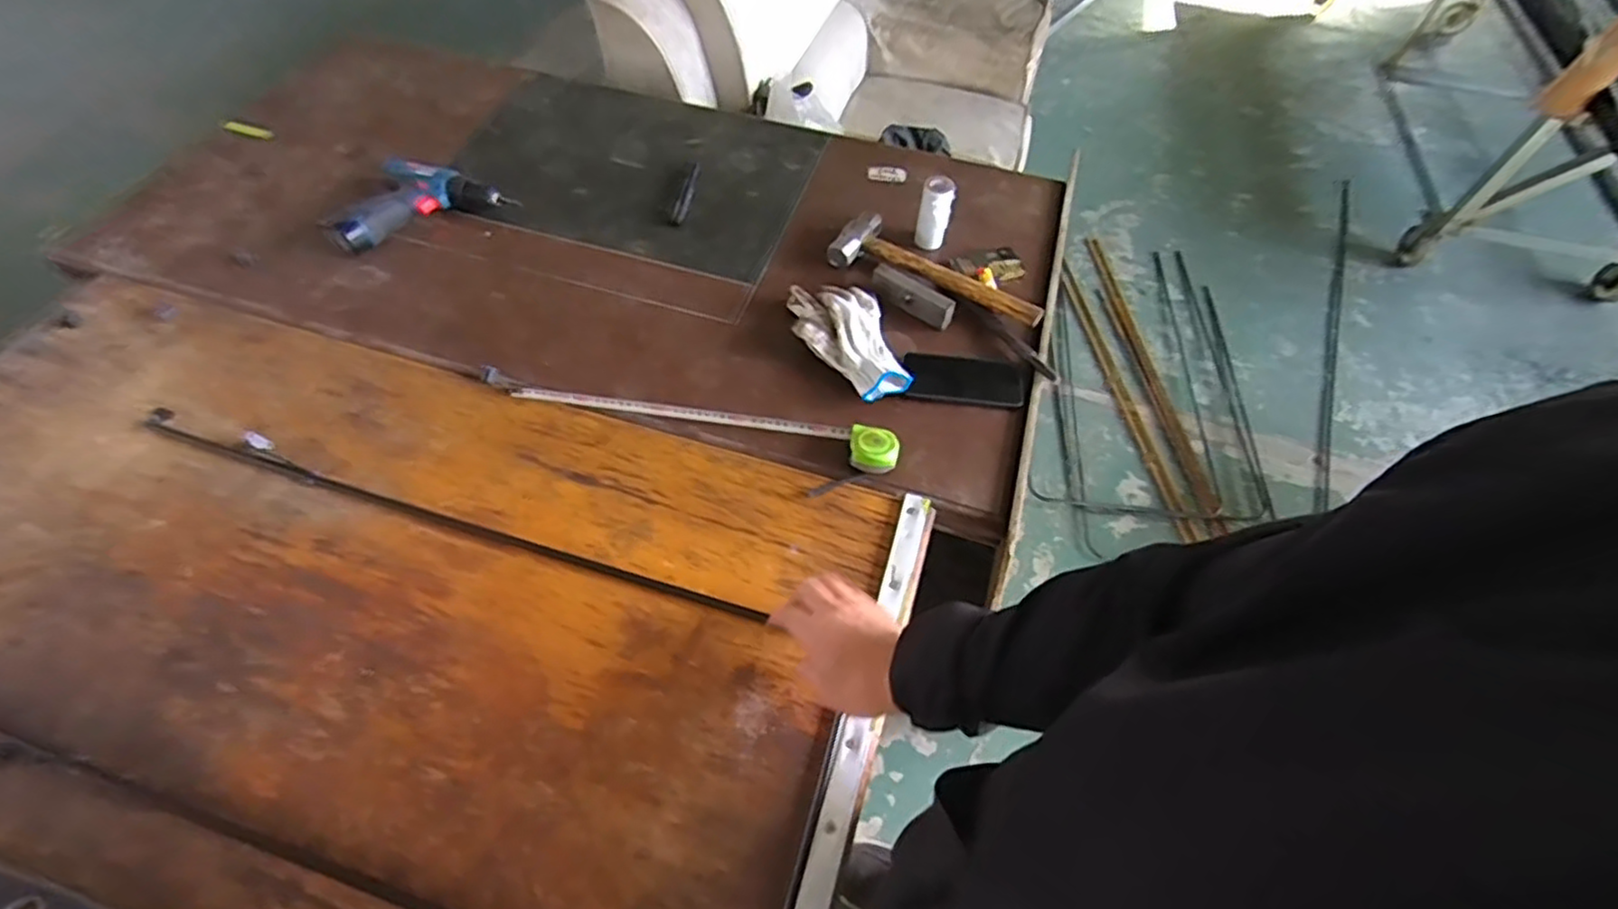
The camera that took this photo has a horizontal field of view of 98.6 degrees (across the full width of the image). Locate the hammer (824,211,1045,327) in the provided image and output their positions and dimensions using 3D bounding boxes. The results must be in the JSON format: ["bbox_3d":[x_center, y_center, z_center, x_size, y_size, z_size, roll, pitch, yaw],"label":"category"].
[{"bbox_3d":[0.180,-0.256,0.994,0.312,0.031,0.085,32,61,17],"label":"hammer"}]

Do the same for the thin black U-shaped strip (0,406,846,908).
[{"bbox_3d":[-0.418,0.213,0.696,0.889,0.013,0.360,15,57,8],"label":"thin black U-shaped strip"}]

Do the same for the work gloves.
[{"bbox_3d":[0.047,-0.156,0.921,0.115,0.046,0.209,-13,58,-11],"label":"work gloves"}]

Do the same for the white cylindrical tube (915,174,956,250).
[{"bbox_3d":[0.188,-0.359,1.039,0.048,0.094,0.048,1,57,-2],"label":"white cylindrical tube"}]

